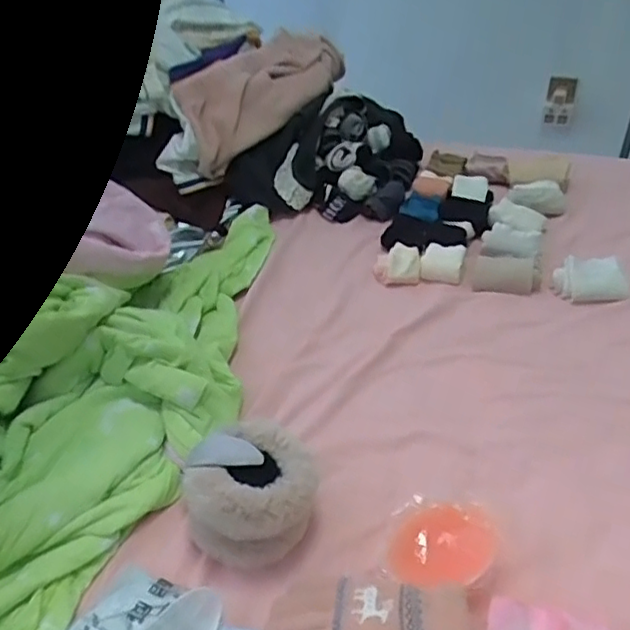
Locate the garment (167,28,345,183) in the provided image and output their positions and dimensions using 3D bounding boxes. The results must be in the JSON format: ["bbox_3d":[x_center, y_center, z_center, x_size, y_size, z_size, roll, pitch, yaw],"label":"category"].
[{"bbox_3d":[-0.086,-0.444,1.264,0.109,0.179,0.445,27,51,31],"label":"garment"}]

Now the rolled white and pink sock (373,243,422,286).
[{"bbox_3d":[0.139,-0.086,1.036,0.079,0.036,0.067,4,42,11],"label":"rolled white and pink sock"}]

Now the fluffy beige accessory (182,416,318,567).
[{"bbox_3d":[-0.070,0.196,0.683,0.133,0.104,0.117,-13,42,-8],"label":"fluffy beige accessory"}]

